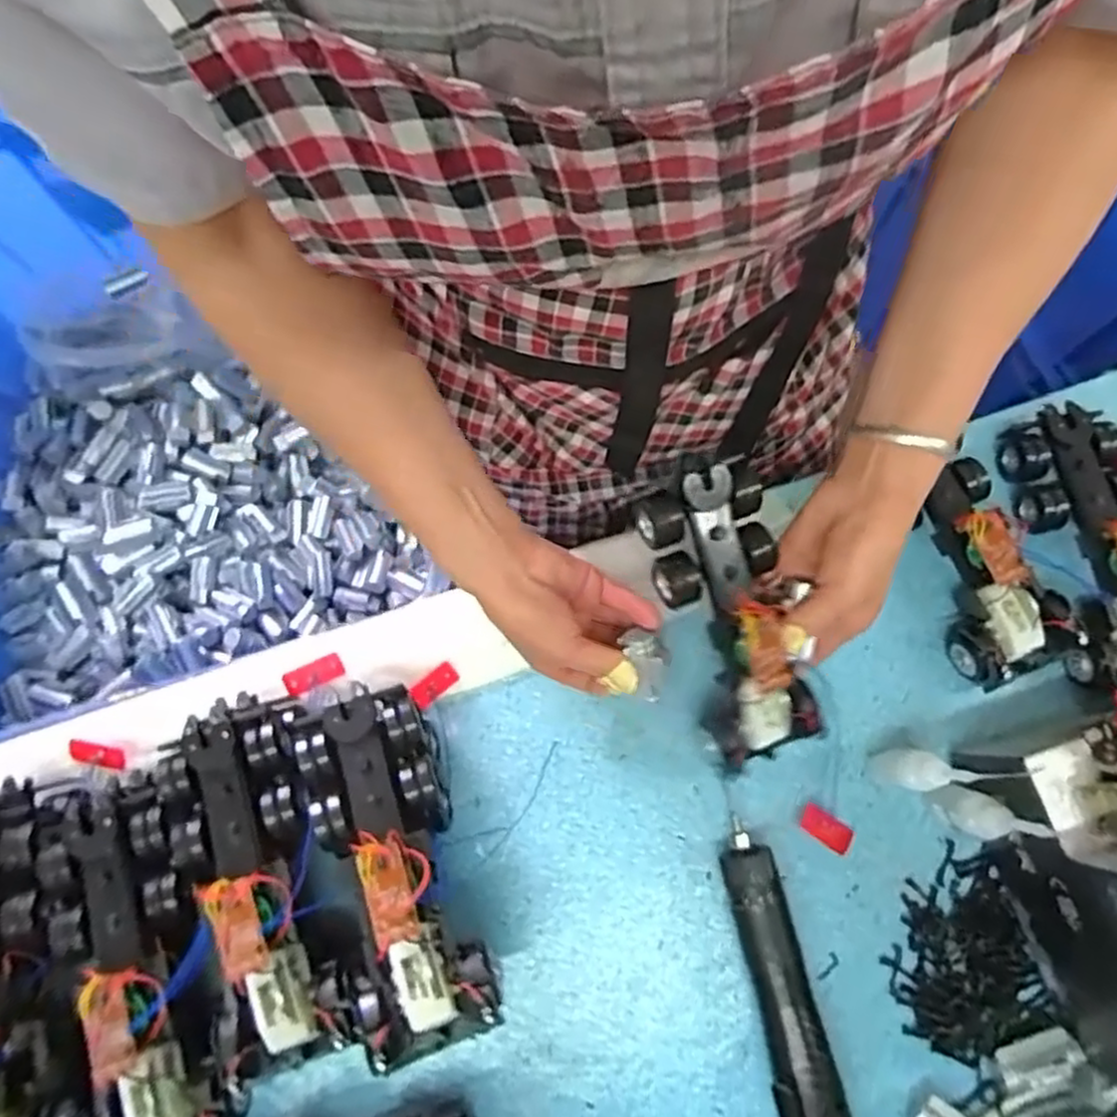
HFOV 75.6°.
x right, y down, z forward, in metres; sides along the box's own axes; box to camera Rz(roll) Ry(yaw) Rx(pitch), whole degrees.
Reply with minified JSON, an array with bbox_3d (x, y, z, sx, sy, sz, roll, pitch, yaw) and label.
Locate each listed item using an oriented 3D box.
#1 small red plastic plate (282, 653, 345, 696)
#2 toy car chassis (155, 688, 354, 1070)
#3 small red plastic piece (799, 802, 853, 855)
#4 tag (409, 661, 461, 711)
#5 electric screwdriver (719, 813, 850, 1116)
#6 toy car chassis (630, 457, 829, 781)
[{"bbox_3d":[-0.164,0.077,0.482,0.038,0.006,0.016,-26,78,-6],"label":"small red plastic plate"},{"bbox_3d":[-0.174,0.177,0.403,0.076,0.052,0.200,-17,77,-4],"label":"toy car chassis"},{"bbox_3d":[0.172,0.174,0.465,0.039,0.008,0.018,38,79,-12],"label":"small red plastic piece"},{"bbox_3d":[-0.084,0.085,0.483,0.033,0.009,0.016,-42,80,-9],"label":"tag"},{"bbox_3d":[0.134,0.269,0.426,0.035,0.037,0.208,-11,77,-2],"label":"electric screwdriver"},{"bbox_3d":[0.104,0.036,0.433,0.075,0.055,0.191,-17,97,-4],"label":"toy car chassis"}]

